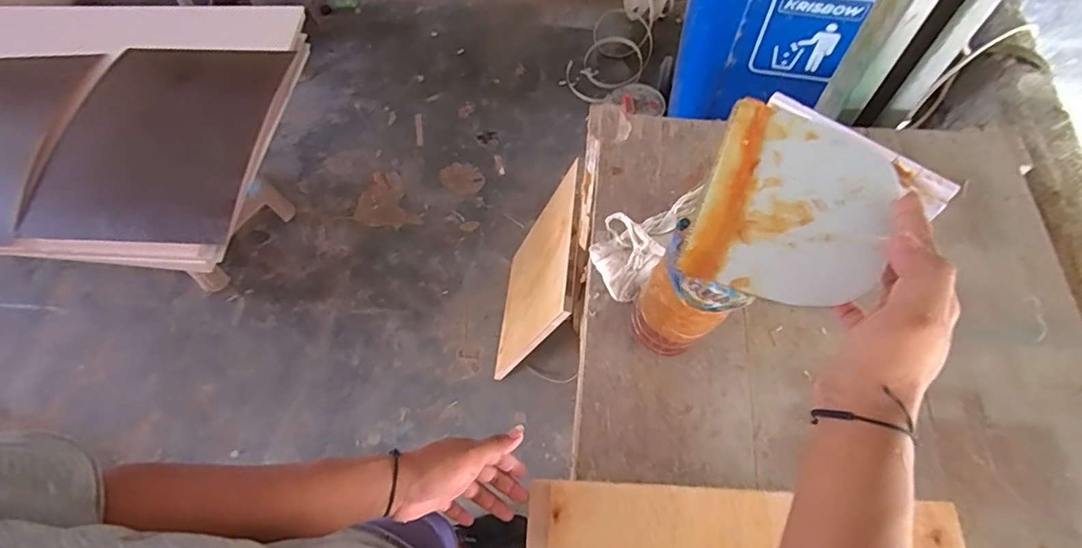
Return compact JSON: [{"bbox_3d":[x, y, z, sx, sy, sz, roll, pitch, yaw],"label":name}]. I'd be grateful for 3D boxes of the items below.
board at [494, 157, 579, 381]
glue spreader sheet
[{"bbox_3d":[-0.018,0.012,1.315,0.018,0.497,0.390,14,61,-15],"label":"board"},{"bbox_3d":[0.171,-0.047,0.358,0.113,0.005,0.147,20,69,14],"label":"glue spreader sheet"}]

